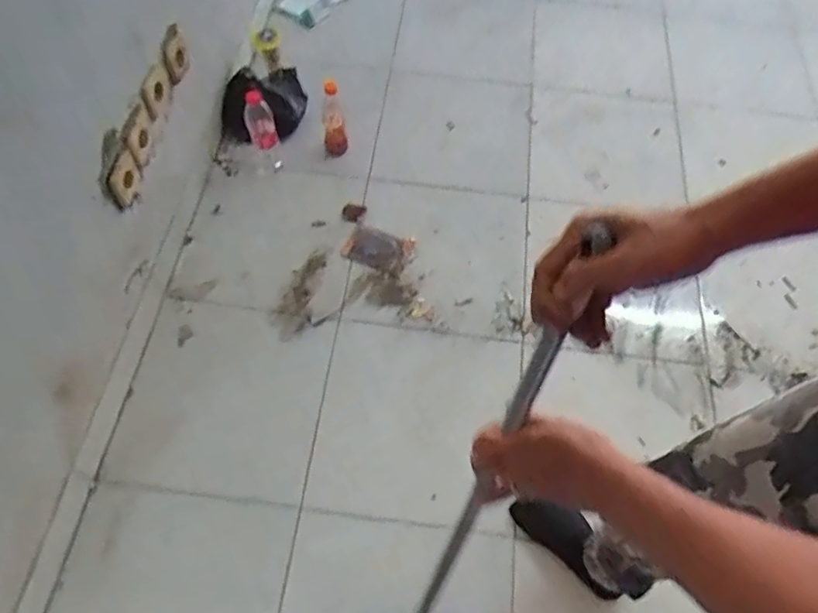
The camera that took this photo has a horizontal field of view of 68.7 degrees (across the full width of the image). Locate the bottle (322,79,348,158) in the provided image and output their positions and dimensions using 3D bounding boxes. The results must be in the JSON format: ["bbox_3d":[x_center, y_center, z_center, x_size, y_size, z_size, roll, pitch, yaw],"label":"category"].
[{"bbox_3d":[-0.176,-0.437,1.418,0.052,0.236,0.051,-1,62,-3],"label":"bottle"}]

